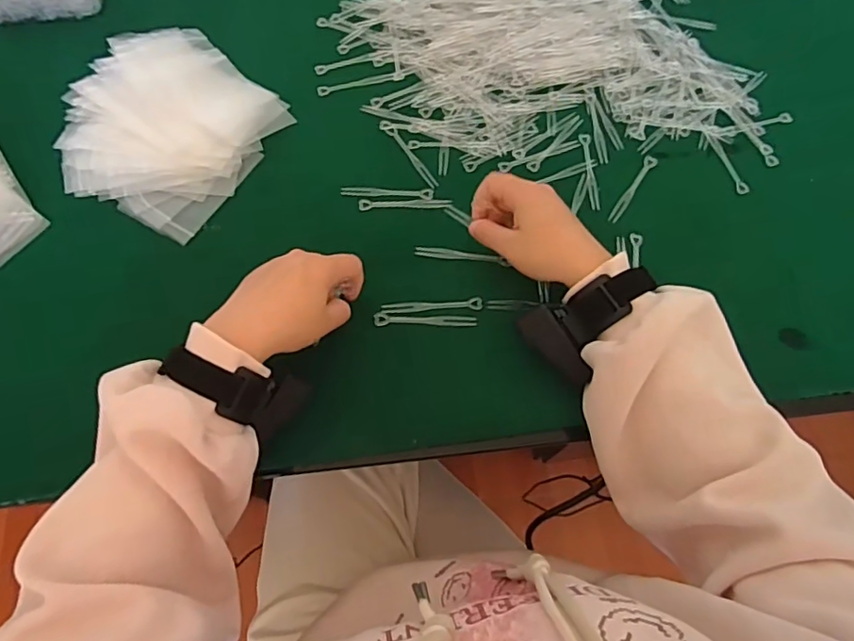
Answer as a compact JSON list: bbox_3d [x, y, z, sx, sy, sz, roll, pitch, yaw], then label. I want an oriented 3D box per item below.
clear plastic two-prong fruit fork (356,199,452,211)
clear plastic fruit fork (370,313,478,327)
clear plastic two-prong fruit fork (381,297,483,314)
[{"bbox_3d":[-0.021,-0.111,0.533,0.087,0.004,0.010,-2,67,-2],"label":"clear plastic two-prong fruit fork"},{"bbox_3d":[-0.002,-0.001,0.488,0.088,0.006,0.012,0,67,-1],"label":"clear plastic fruit fork"},{"bbox_3d":[0.005,-0.012,0.492,0.088,0.004,0.011,-4,67,-2],"label":"clear plastic two-prong fruit fork"}]

